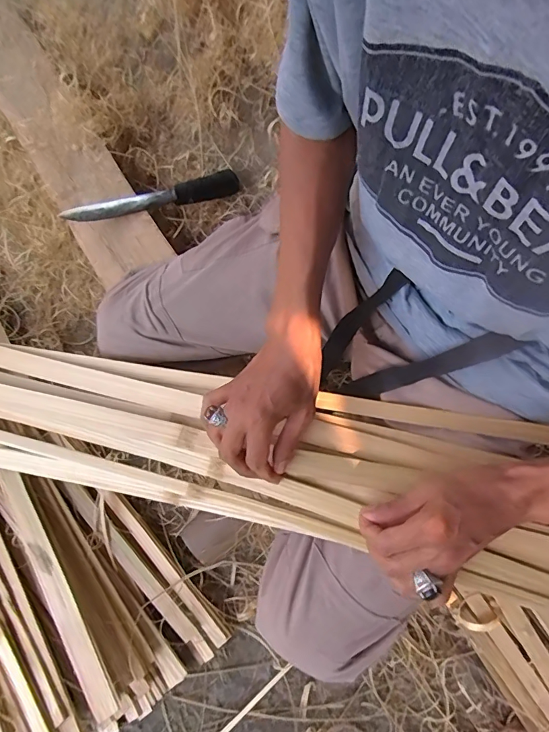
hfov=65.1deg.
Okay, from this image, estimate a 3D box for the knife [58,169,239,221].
[{"bbox_3d":[-0.206,-0.298,0.755,0.310,0.026,0.048,-23,74,-24],"label":"knife"}]

